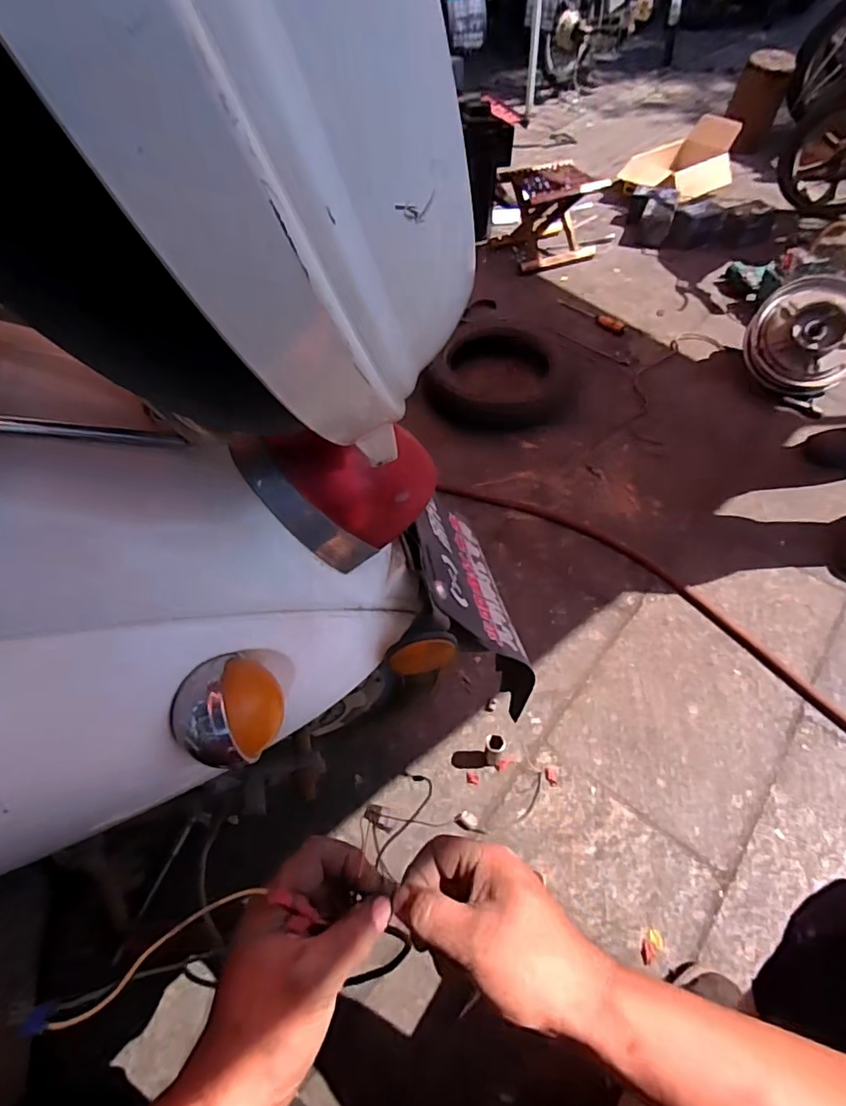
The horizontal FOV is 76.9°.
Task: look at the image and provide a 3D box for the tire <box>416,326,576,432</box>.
[{"bbox_3d":[0.192,-0.451,1.364,0.365,0.085,0.320,4,53,4],"label":"tire"}]

